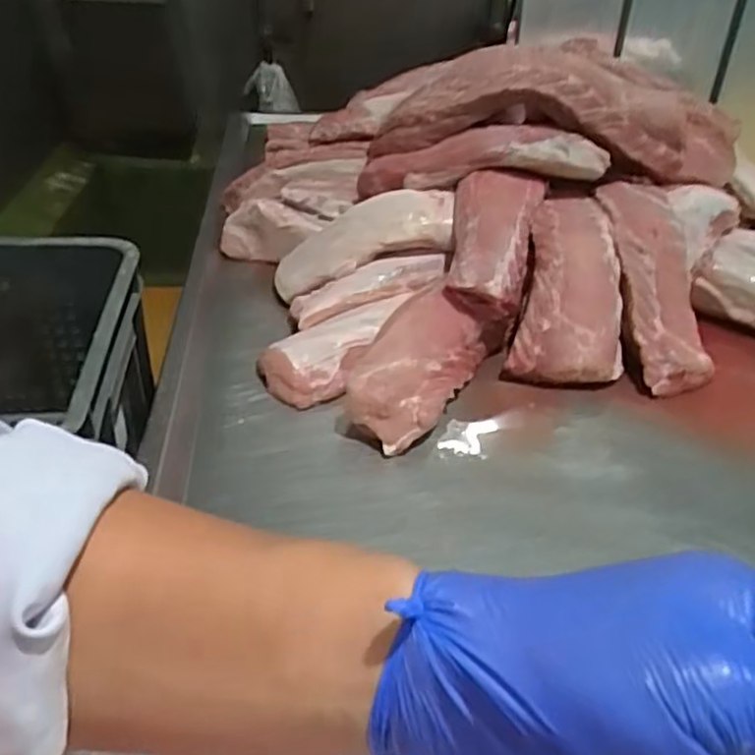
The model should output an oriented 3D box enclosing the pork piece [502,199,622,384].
[{"bbox_3d":[0.272,-0.150,0.990,0.147,0.075,0.343,7,59,8],"label":"pork piece"}]

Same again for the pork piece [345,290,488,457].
[{"bbox_3d":[0.050,-0.018,0.886,0.110,0.074,0.257,17,38,19],"label":"pork piece"}]

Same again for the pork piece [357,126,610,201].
[{"bbox_3d":[0.163,-0.320,1.063,0.377,0.095,0.069,2,36,-2],"label":"pork piece"}]

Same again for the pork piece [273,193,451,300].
[{"bbox_3d":[-0.023,-0.203,1.056,0.286,0.071,0.115,-21,34,9],"label":"pork piece"}]

